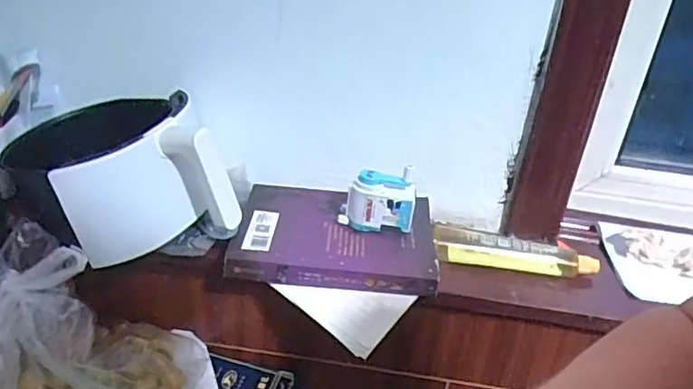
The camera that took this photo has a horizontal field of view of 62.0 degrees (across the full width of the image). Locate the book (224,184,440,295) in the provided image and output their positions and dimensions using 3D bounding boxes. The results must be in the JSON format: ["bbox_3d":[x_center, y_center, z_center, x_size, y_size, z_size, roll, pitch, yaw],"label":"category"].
[{"bbox_3d":[-0.015,0.047,0.714,0.239,0.035,0.175,6,29,0],"label":"book"}]

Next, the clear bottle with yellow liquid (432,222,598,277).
[{"bbox_3d":[0.206,0.075,0.706,0.199,0.032,0.042,9,29,5],"label":"clear bottle with yellow liquid"}]

